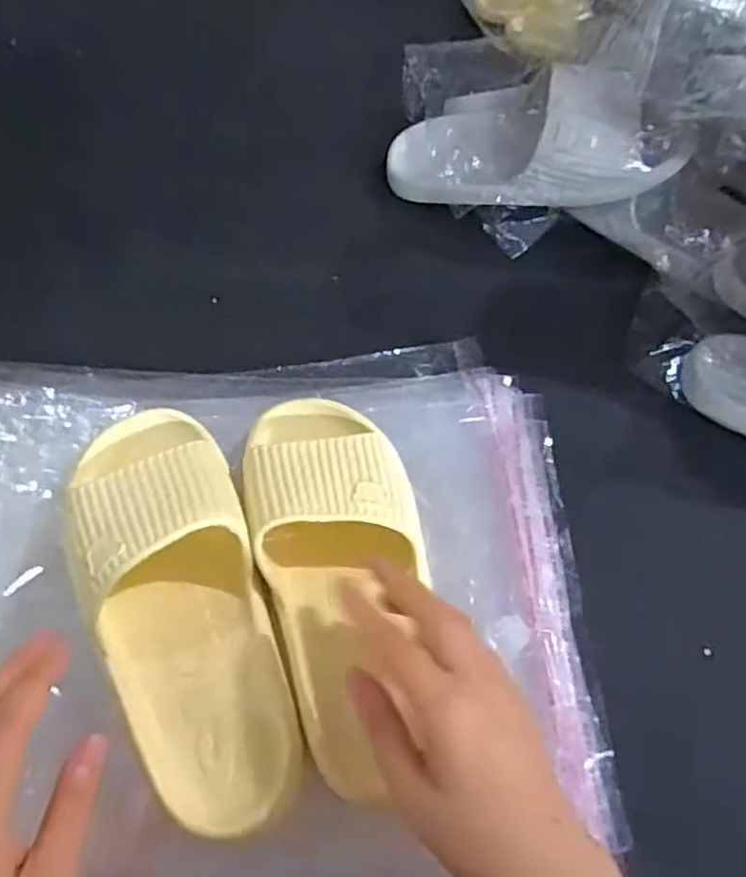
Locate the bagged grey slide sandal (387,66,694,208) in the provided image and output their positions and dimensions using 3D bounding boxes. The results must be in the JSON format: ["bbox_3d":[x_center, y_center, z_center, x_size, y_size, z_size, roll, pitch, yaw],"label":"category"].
[{"bbox_3d":[0.138,-0.264,0.567,0.260,0.092,0.127,5,58,20],"label":"bagged grey slide sandal"}]

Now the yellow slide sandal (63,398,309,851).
[{"bbox_3d":[-0.112,0.084,0.358,0.091,0.057,0.245,-16,62,-13],"label":"yellow slide sandal"}]

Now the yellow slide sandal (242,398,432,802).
[{"bbox_3d":[-0.022,0.074,0.378,0.100,0.050,0.239,-3,64,-5],"label":"yellow slide sandal"}]

